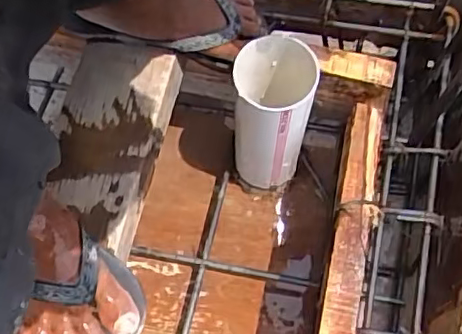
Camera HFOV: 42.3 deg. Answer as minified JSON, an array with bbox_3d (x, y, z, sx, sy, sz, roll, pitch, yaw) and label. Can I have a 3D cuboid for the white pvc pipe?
[{"bbox_3d":[0.049,-0.056,0.752,0.091,0.262,0.090,-1,69,1],"label":"white pvc pipe"}]

